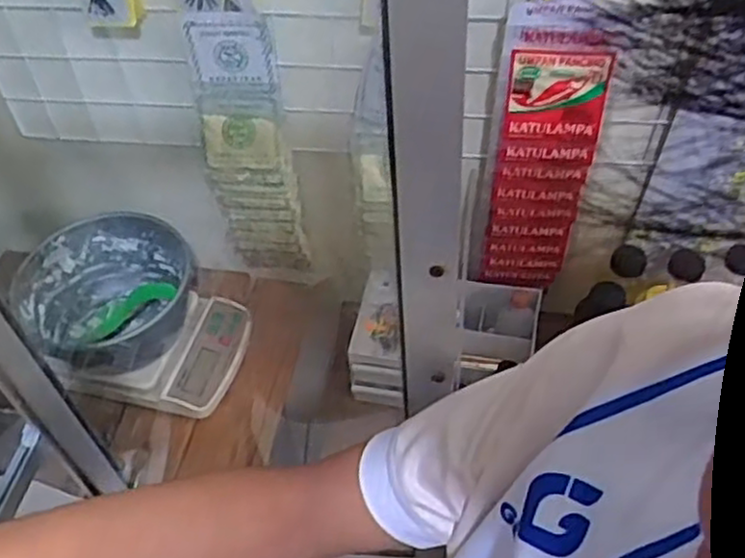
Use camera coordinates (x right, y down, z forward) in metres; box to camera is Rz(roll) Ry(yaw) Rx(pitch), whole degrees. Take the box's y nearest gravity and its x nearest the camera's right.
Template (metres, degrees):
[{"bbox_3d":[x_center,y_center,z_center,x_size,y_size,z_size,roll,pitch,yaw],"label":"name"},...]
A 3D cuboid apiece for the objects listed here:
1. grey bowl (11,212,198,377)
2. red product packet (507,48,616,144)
[{"bbox_3d":[-0.304,0.023,0.863,0.190,0.110,0.175,-1,49,1],"label":"grey bowl"},{"bbox_3d":[0.186,-0.182,0.740,0.097,0.096,0.018,2,49,4],"label":"red product packet"}]

